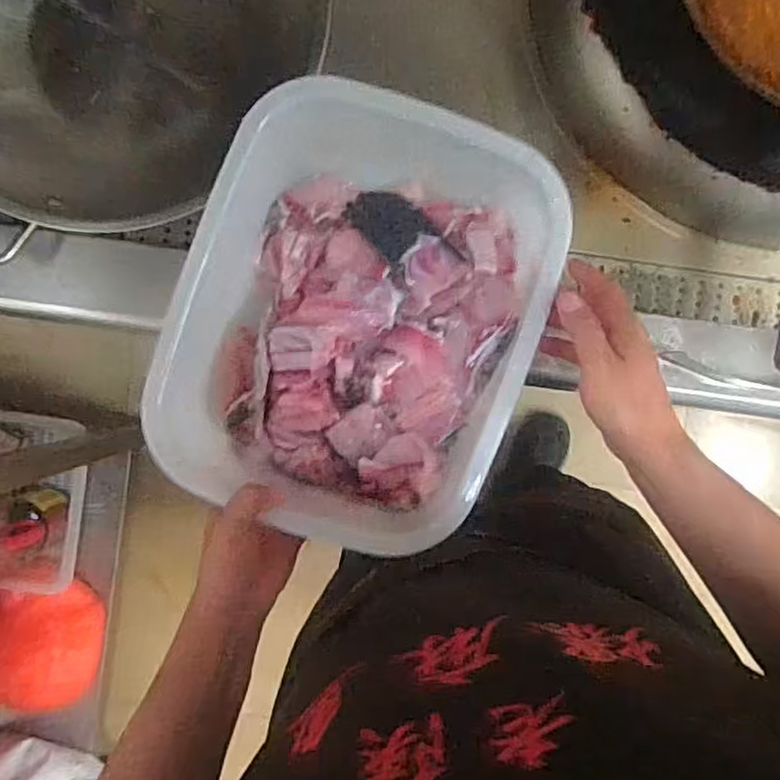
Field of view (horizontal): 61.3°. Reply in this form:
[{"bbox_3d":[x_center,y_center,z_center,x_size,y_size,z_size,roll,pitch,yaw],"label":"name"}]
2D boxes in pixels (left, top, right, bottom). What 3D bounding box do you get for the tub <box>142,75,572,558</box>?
[{"bbox_3d":[-0.024,-0.057,0.541,0.261,0.108,0.339,17,93,-3],"label":"tub"}]

